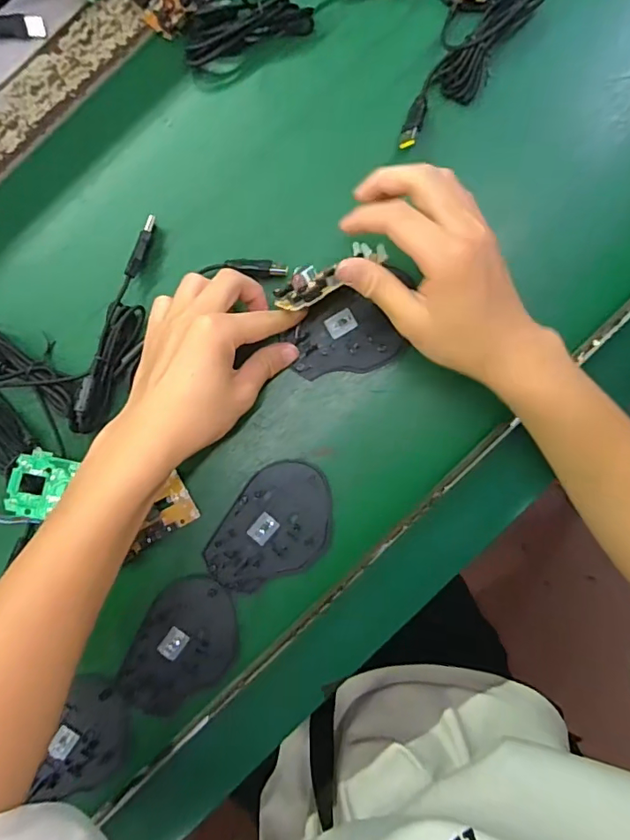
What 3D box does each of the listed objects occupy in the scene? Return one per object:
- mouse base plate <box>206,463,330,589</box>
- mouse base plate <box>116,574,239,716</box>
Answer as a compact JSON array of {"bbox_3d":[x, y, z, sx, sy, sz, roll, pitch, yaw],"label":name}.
[{"bbox_3d":[-0.030,0.085,0.383,0.073,0.004,0.106,35,89,0],"label":"mouse base plate"},{"bbox_3d":[-0.098,0.170,0.376,0.072,0.008,0.104,25,89,0],"label":"mouse base plate"}]

